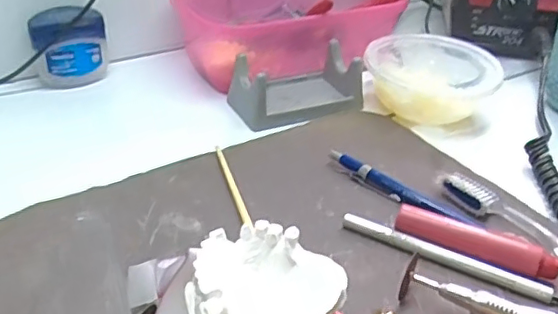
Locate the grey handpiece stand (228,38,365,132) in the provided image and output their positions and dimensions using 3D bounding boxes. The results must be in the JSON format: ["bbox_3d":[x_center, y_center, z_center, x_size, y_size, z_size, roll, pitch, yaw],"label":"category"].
[{"bbox_3d":[0.014,-0.060,0.459,0.097,0.035,0.061,-17,39,-27],"label":"grey handpiece stand"}]

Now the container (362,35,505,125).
[{"bbox_3d":[0.120,-0.063,0.478,0.100,0.043,0.100,2,34,-2],"label":"container"}]

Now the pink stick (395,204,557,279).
[{"bbox_3d":[0.107,0.047,0.322,0.086,0.017,0.013,18,37,20],"label":"pink stick"}]

